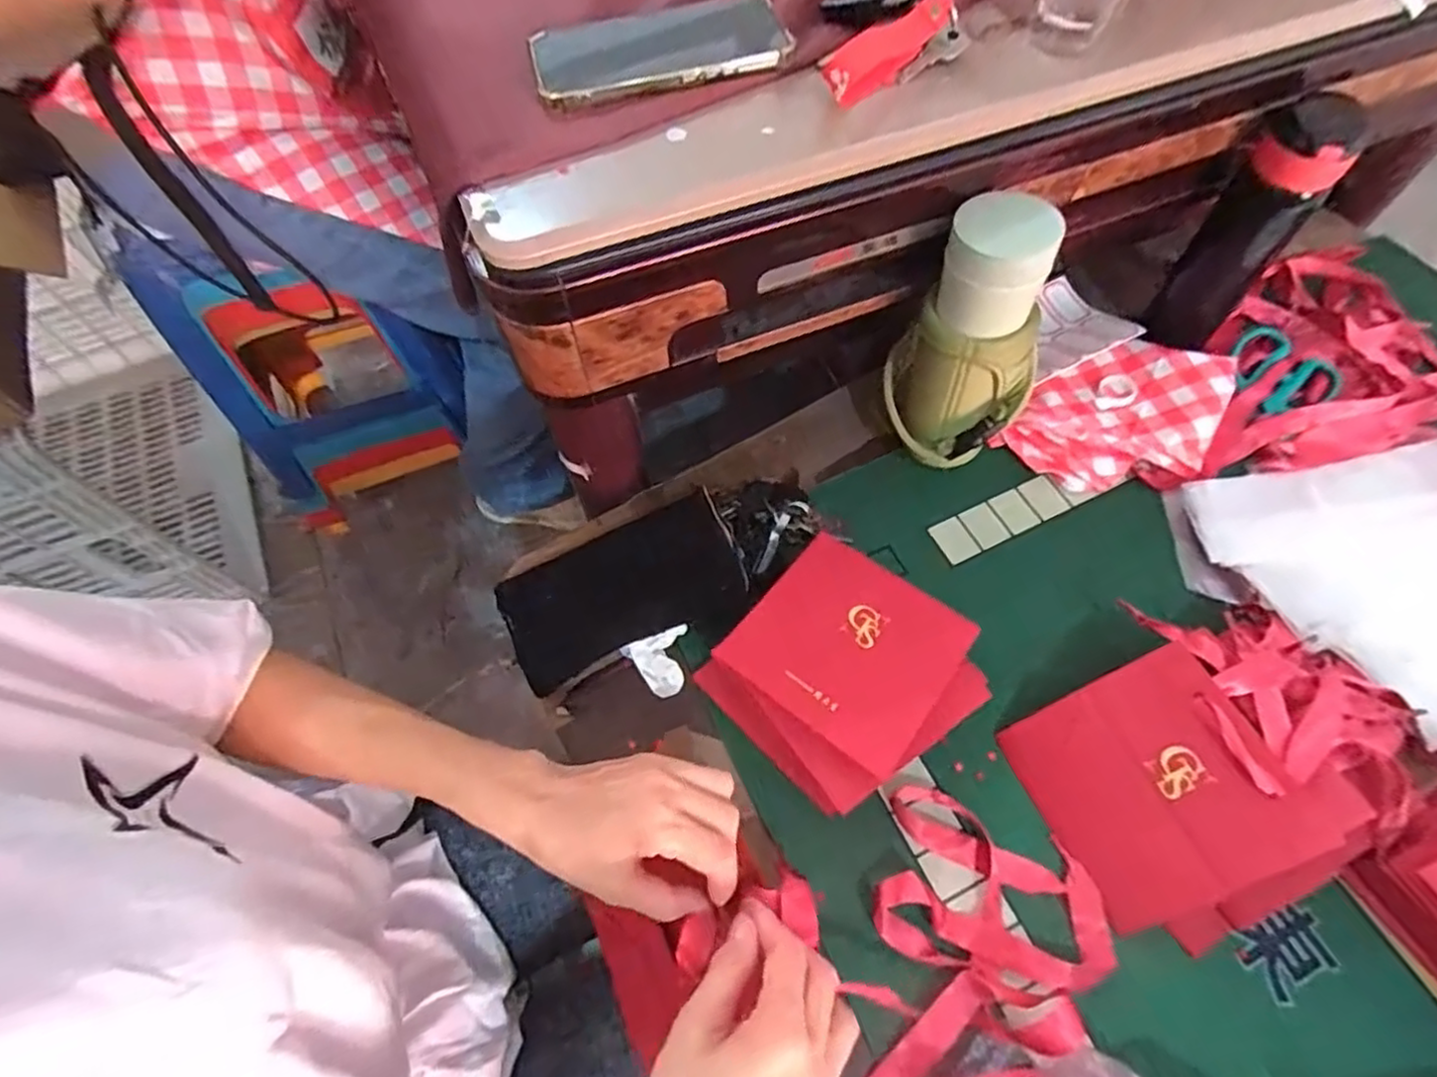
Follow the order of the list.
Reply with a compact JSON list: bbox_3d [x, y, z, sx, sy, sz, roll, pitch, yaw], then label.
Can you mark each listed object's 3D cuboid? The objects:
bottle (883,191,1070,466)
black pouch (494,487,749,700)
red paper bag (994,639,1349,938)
[{"bbox_3d":[0.189,-0.143,0.514,0.080,0.207,0.097,-15,63,-7],"label":"bottle"},{"bbox_3d":[-0.080,0.039,0.545,0.189,0.030,0.107,-24,64,-10],"label":"black pouch"},{"bbox_3d":[0.285,0.162,0.445,0.138,0.007,0.139,-36,61,16],"label":"red paper bag"}]

